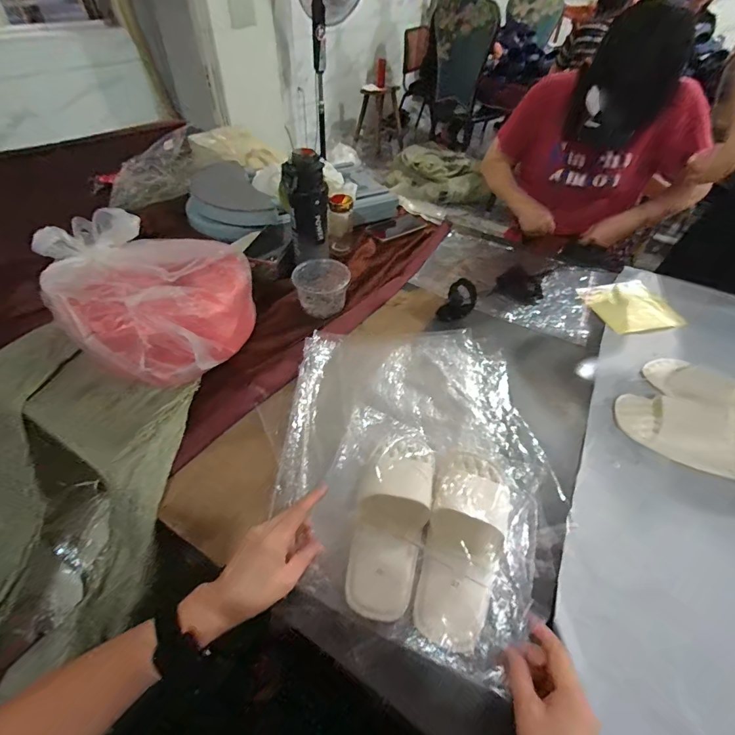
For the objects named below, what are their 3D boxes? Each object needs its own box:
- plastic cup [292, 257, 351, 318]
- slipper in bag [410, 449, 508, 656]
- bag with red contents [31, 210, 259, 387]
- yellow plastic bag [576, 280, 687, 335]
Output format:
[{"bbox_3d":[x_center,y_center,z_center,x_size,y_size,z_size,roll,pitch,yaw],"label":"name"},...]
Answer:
[{"bbox_3d":[-0.093,-0.163,0.794,0.112,0.076,0.091,-5,47,-8],"label":"plastic cup"},{"bbox_3d":[0.125,0.209,0.490,0.091,0.057,0.240,14,48,10],"label":"slipper in bag"},{"bbox_3d":[-0.363,-0.124,0.662,0.267,0.186,0.262,16,48,12],"label":"bag with red contents"},{"bbox_3d":[0.581,-0.139,0.857,0.182,0.038,0.147,-8,48,-10],"label":"yellow plastic bag"}]

